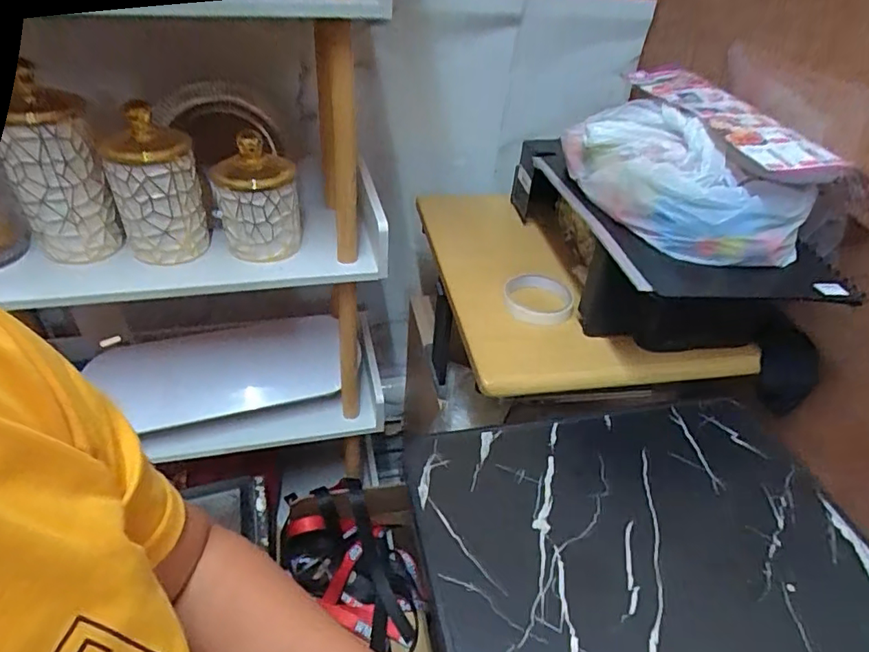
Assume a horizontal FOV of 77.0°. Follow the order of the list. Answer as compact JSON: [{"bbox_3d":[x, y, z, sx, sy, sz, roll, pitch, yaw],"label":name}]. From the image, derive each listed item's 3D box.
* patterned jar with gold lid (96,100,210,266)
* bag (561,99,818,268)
[{"bbox_3d":[-0.369,-0.180,0.729,0.106,0.172,0.088,-16,43,-23],"label":"patterned jar with gold lid"},{"bbox_3d":[0.282,-0.179,0.634,0.173,0.092,0.269,-7,39,-13],"label":"bag"}]

